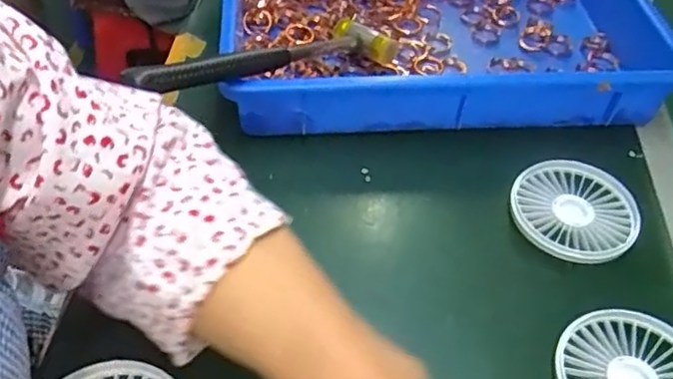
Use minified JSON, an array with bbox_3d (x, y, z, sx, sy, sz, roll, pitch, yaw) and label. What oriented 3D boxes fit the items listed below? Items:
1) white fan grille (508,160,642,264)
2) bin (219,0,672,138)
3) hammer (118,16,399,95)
[{"bbox_3d":[0.172,0.015,0.464,0.086,0.018,0.087,0,47,0],"label":"white fan grille"},{"bbox_3d":[0.095,-0.149,0.577,0.371,0.068,0.242,-2,48,-6],"label":"bin"},{"bbox_3d":[-0.052,-0.101,0.491,0.229,0.030,0.055,-20,48,-38],"label":"hammer"}]

